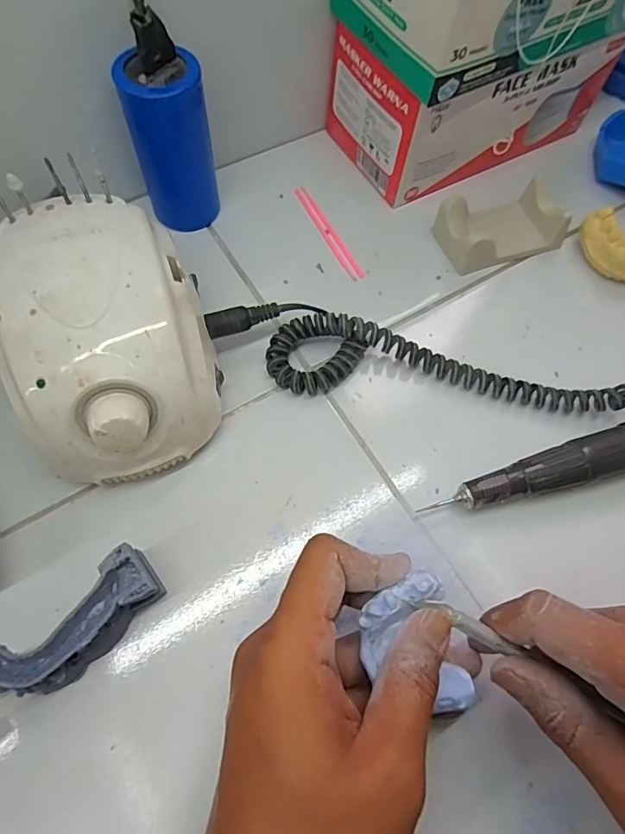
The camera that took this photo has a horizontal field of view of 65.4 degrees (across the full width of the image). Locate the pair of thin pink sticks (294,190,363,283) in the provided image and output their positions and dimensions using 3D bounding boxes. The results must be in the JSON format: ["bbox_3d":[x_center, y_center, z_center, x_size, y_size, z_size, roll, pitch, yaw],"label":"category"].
[{"bbox_3d":[0.012,-0.139,0.365,0.010,0.005,0.091,-25,71,-14],"label":"pair of thin pink sticks"}]

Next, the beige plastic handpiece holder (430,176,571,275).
[{"bbox_3d":[0.138,-0.142,0.360,0.087,0.033,0.051,-20,70,-12],"label":"beige plastic handpiece holder"}]

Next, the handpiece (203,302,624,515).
[{"bbox_3d":[0.085,0.002,0.292,0.307,0.032,0.100,16,67,3],"label":"handpiece"}]

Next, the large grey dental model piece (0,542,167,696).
[{"bbox_3d":[-0.114,0.104,0.239,0.085,0.040,0.031,-39,75,-18],"label":"large grey dental model piece"}]

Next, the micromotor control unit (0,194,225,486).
[{"bbox_3d":[-0.110,-0.040,0.270,0.103,0.080,0.135,-18,68,-10],"label":"micromotor control unit"}]

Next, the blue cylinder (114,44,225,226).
[{"bbox_3d":[-0.088,-0.172,0.314,0.049,0.097,0.039,-13,68,-9],"label":"blue cylinder"}]

